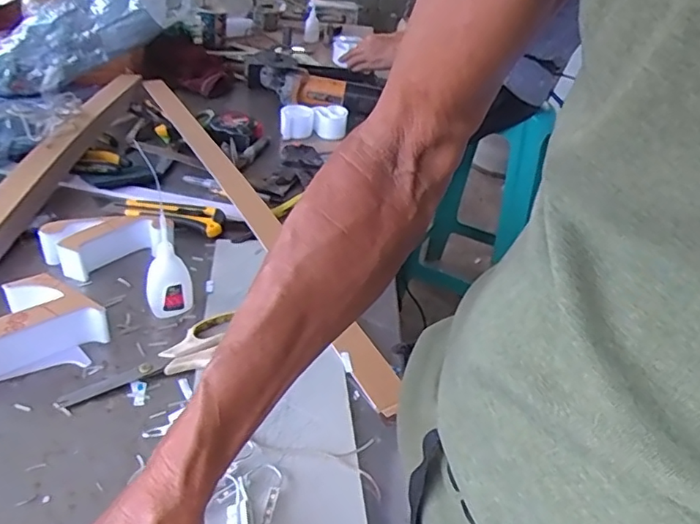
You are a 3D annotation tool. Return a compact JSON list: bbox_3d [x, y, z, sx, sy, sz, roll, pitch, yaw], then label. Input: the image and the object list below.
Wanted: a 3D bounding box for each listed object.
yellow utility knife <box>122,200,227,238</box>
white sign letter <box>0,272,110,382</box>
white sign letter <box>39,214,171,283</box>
[{"bbox_3d":[-0.231,-0.064,0.730,0.135,0.016,0.046,11,35,7],"label":"yellow utility knife"},{"bbox_3d":[-0.309,0.064,0.505,0.149,0.049,0.091,-24,44,-36],"label":"white sign letter"},{"bbox_3d":[-0.282,-0.025,0.645,0.122,0.042,0.065,-25,45,-37],"label":"white sign letter"}]

